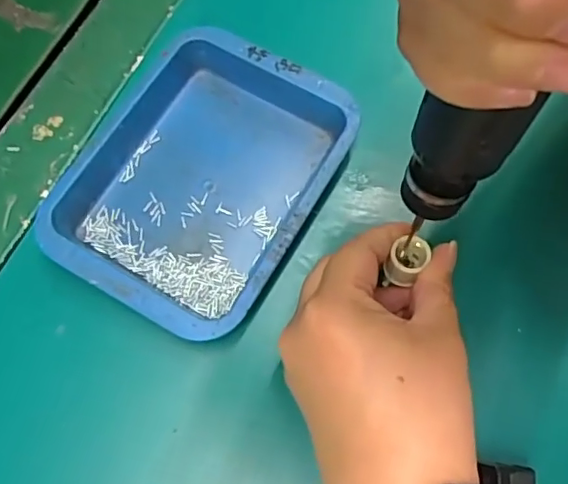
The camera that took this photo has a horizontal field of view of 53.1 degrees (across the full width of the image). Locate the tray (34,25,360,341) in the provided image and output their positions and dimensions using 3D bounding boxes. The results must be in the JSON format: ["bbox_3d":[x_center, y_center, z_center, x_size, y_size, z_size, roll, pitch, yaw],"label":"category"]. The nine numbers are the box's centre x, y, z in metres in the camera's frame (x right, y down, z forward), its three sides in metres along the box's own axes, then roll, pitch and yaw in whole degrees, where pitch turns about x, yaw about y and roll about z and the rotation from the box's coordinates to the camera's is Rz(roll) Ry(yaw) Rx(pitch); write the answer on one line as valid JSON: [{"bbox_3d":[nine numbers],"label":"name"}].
[{"bbox_3d":[-0.047,-0.038,0.306,0.131,0.023,0.156,28,72,12],"label":"tray"}]

